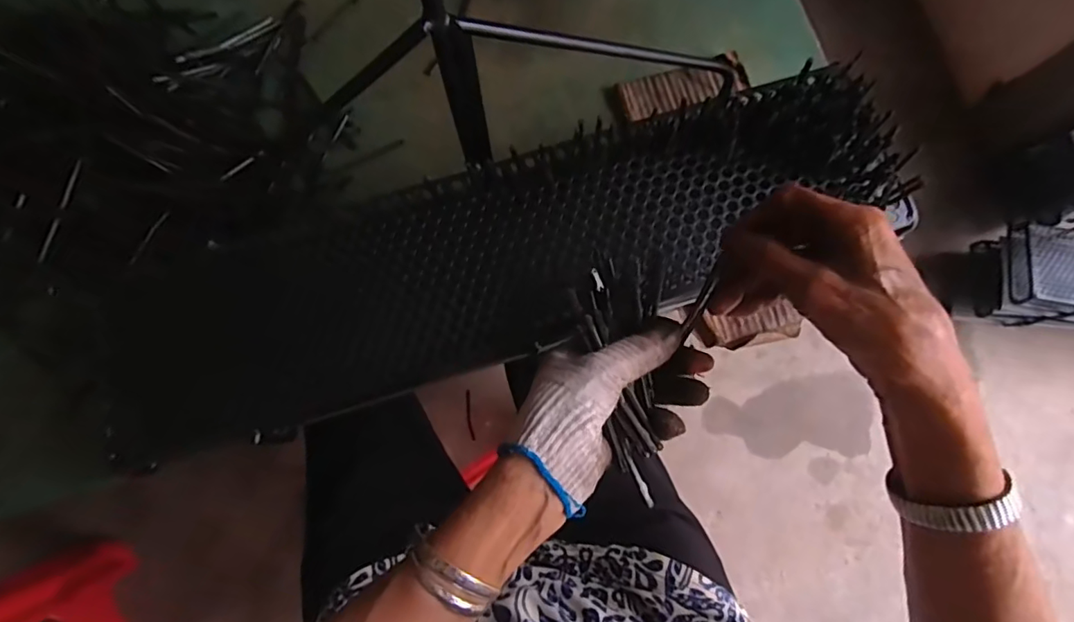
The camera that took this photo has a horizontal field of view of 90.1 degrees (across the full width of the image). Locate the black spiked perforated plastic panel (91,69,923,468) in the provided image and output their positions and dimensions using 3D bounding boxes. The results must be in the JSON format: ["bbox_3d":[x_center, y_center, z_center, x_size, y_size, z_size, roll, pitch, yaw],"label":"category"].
[{"bbox_3d":[-0.043,-0.034,0.408,0.626,0.042,0.153,-16,84,4],"label":"black spiked perforated plastic panel"}]

